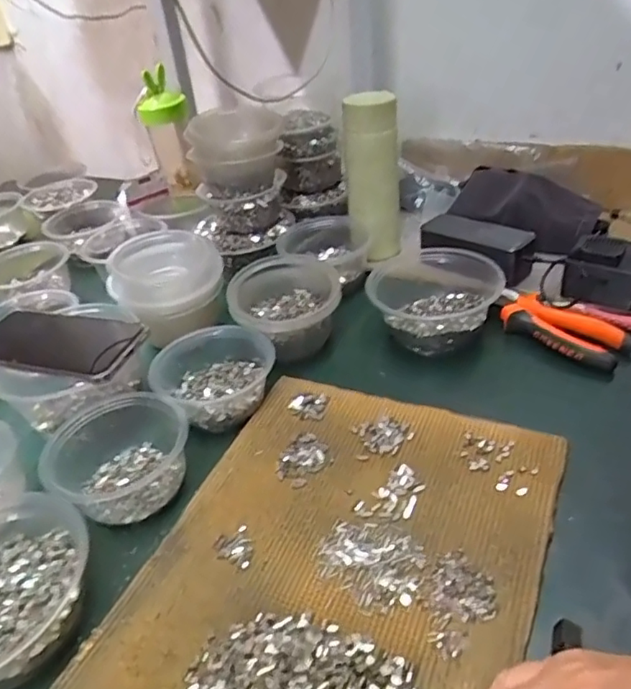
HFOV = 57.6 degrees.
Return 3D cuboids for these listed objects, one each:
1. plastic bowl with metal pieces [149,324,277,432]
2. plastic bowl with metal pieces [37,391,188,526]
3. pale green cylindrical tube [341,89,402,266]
[{"bbox_3d":[-0.102,0.029,0.559,0.112,0.047,0.105,-5,37,4],"label":"plastic bowl with metal pieces"},{"bbox_3d":[-0.171,0.091,0.491,0.120,0.050,0.114,-4,38,3],"label":"plastic bowl with metal pieces"},{"bbox_3d":[0.073,-0.211,0.726,0.067,0.193,0.073,-5,37,4],"label":"pale green cylindrical tube"}]

